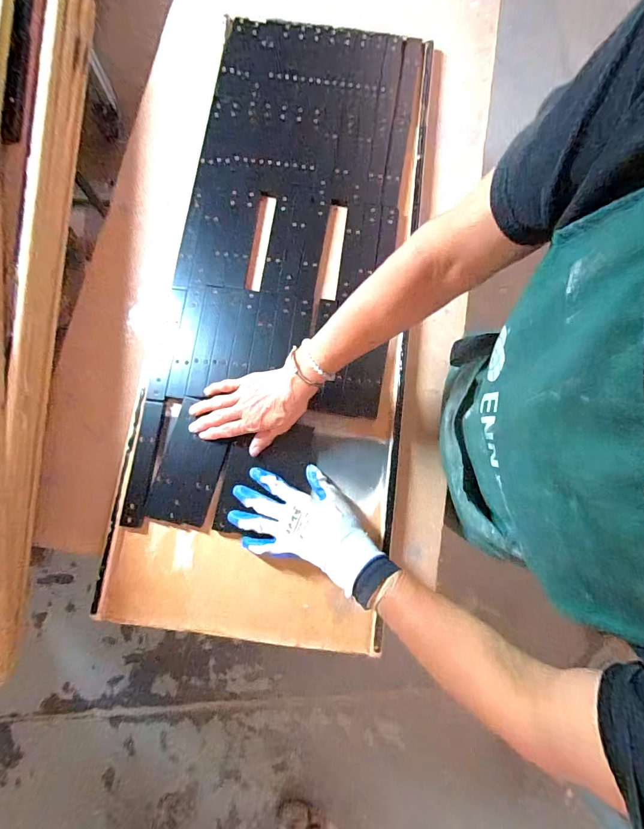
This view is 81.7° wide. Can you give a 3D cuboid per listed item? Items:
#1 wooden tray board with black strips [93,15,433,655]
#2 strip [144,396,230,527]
[{"bbox_3d":[-0.052,-0.207,0.617,0.405,0.030,1.065,9,80,0],"label":"wooden tray board with black strips"},{"bbox_3d":[-0.198,0.074,0.563,0.091,0.009,0.180,16,80,2],"label":"strip"}]

